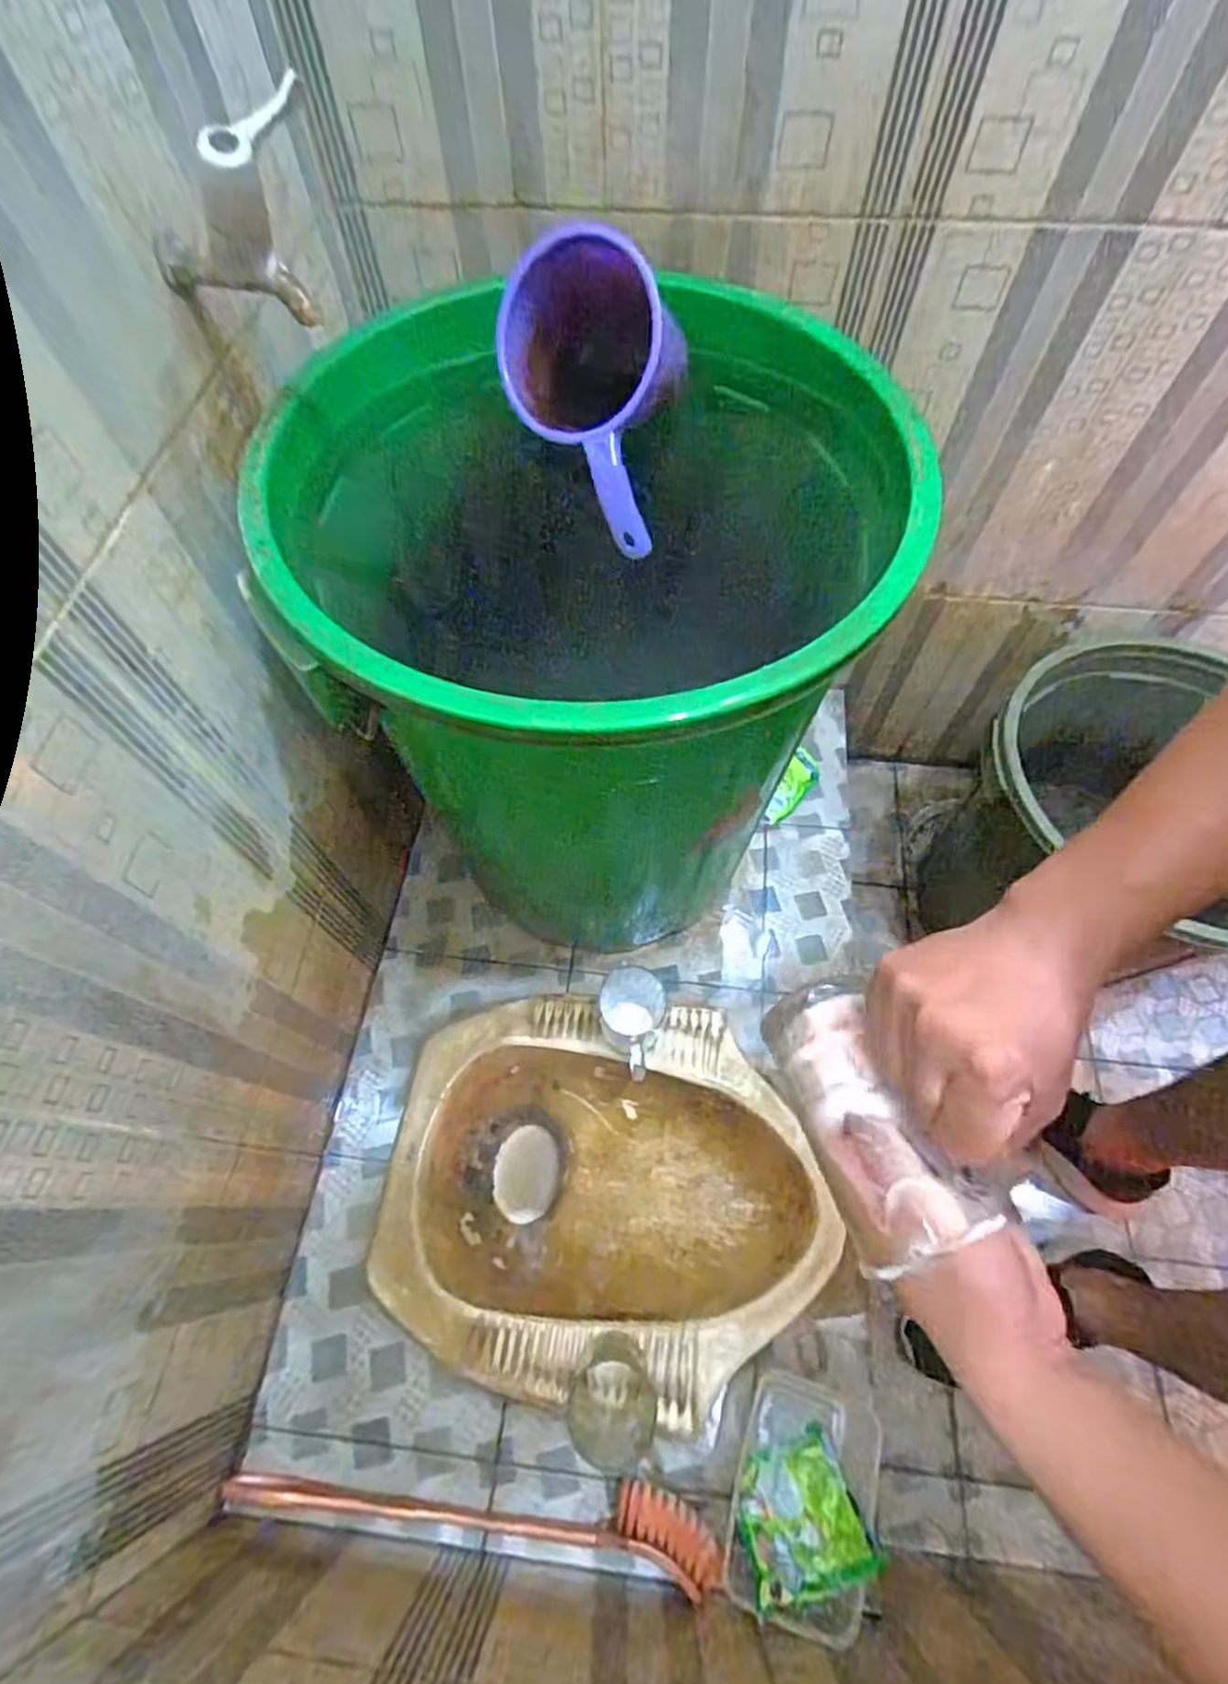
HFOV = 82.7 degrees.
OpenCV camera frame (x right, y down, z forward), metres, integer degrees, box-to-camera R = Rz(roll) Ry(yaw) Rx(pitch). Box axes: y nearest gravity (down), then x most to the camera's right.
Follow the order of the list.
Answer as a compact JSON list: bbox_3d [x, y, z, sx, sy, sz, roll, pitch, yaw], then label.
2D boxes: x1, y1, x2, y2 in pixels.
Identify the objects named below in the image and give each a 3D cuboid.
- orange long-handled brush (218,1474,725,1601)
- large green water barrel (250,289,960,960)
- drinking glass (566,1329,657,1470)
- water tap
[{"bbox_3d":[-0.134,0.619,0.657,0.459,0.034,0.057,6,63,4],"label":"orange long-handled brush"},{"bbox_3d":[-0.018,-0.146,0.741,0.462,0.574,0.466,0,62,1],"label":"large green water barrel"},{"bbox_3d":[-0.003,0.509,0.634,0.074,0.111,0.090,14,63,8],"label":"drinking glass"},{"bbox_3d":[-0.233,-0.377,0.423,0.112,0.100,0.040,-4,62,-1],"label":"water tap"}]

